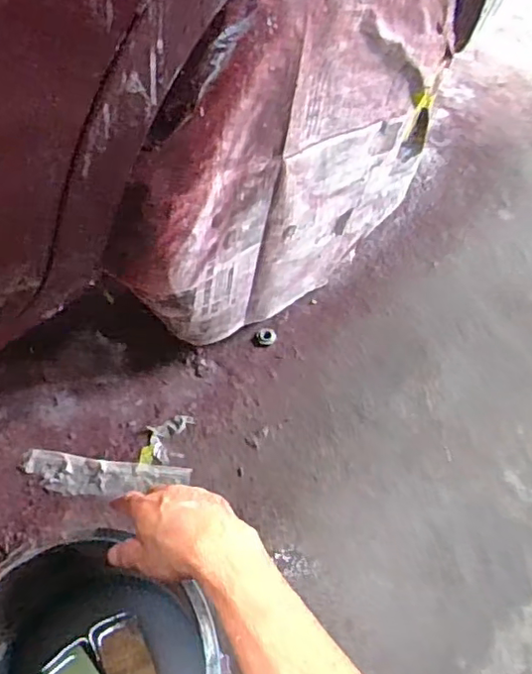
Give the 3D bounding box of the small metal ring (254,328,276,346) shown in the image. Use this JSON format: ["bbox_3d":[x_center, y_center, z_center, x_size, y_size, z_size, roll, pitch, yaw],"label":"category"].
[{"bbox_3d":[0.000,-0.001,1.058,0.036,0.014,0.034,0,59,-1],"label":"small metal ring"}]

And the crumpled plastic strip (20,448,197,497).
[{"bbox_3d":[-0.248,0.212,0.900,0.263,0.009,0.061,8,59,3],"label":"crumpled plastic strip"}]

